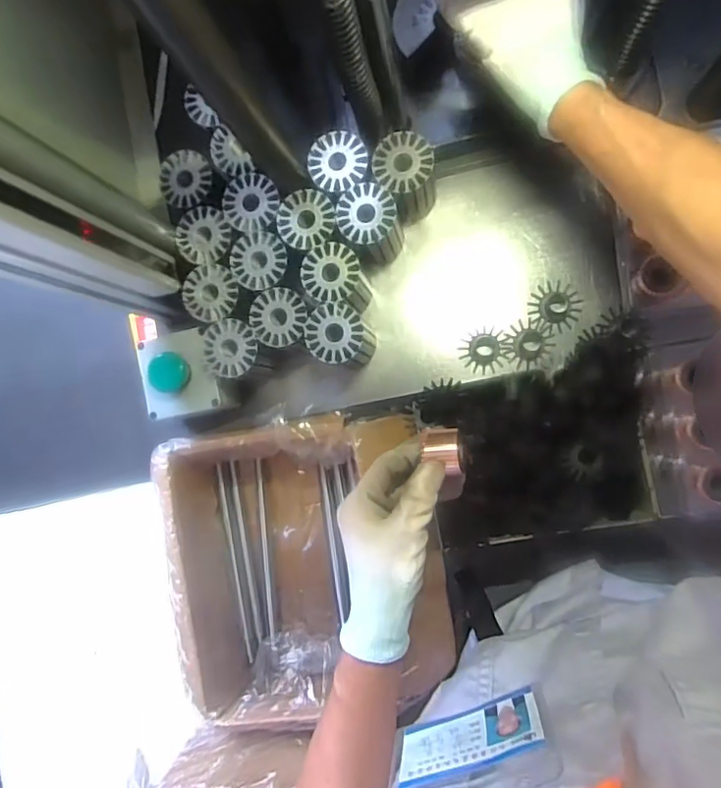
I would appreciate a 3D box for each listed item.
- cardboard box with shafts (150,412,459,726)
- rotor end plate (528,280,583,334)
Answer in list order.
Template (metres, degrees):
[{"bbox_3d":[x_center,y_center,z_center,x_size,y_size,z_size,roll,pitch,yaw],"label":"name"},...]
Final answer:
[{"bbox_3d":[-0.057,0.176,0.621,0.271,0.128,0.285,-10,88,9],"label":"cardboard box with shafts"},{"bbox_3d":[0.185,-0.084,0.540,0.047,0.009,0.047,0,89,9],"label":"rotor end plate"}]

